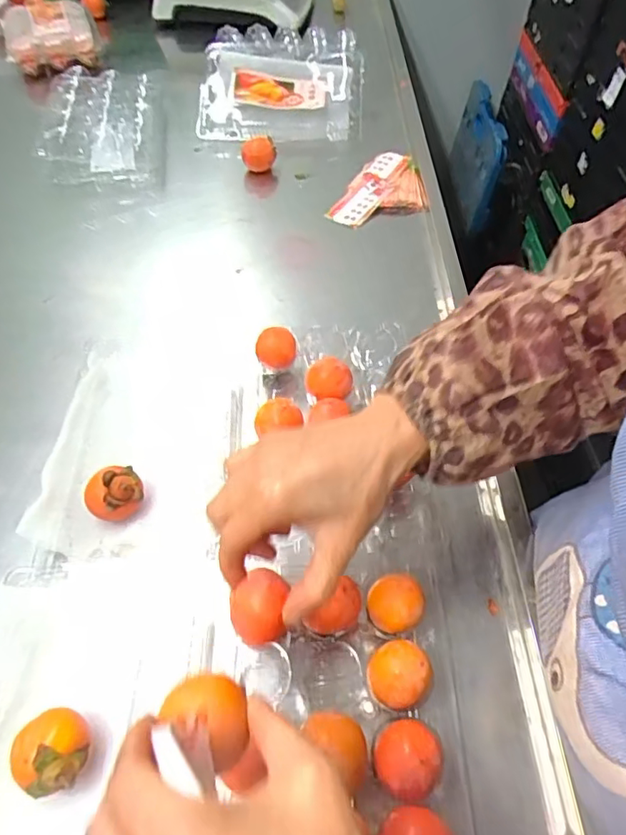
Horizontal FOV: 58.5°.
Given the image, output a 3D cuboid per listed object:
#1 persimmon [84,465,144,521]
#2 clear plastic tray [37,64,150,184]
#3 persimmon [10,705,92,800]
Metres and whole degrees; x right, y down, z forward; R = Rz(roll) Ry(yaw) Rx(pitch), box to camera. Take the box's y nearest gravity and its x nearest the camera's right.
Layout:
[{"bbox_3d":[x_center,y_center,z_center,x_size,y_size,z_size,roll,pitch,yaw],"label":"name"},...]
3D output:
[{"bbox_3d":[-0.152,0.062,0.432,0.041,0.038,0.033,-25,59,-19],"label":"persimmon"},{"bbox_3d":[-0.287,-0.395,0.758,0.137,0.073,0.215,-4,54,-7],"label":"clear plastic tray"},{"bbox_3d":[-0.154,0.199,0.334,0.038,0.043,0.043,-15,56,-13],"label":"persimmon"}]

